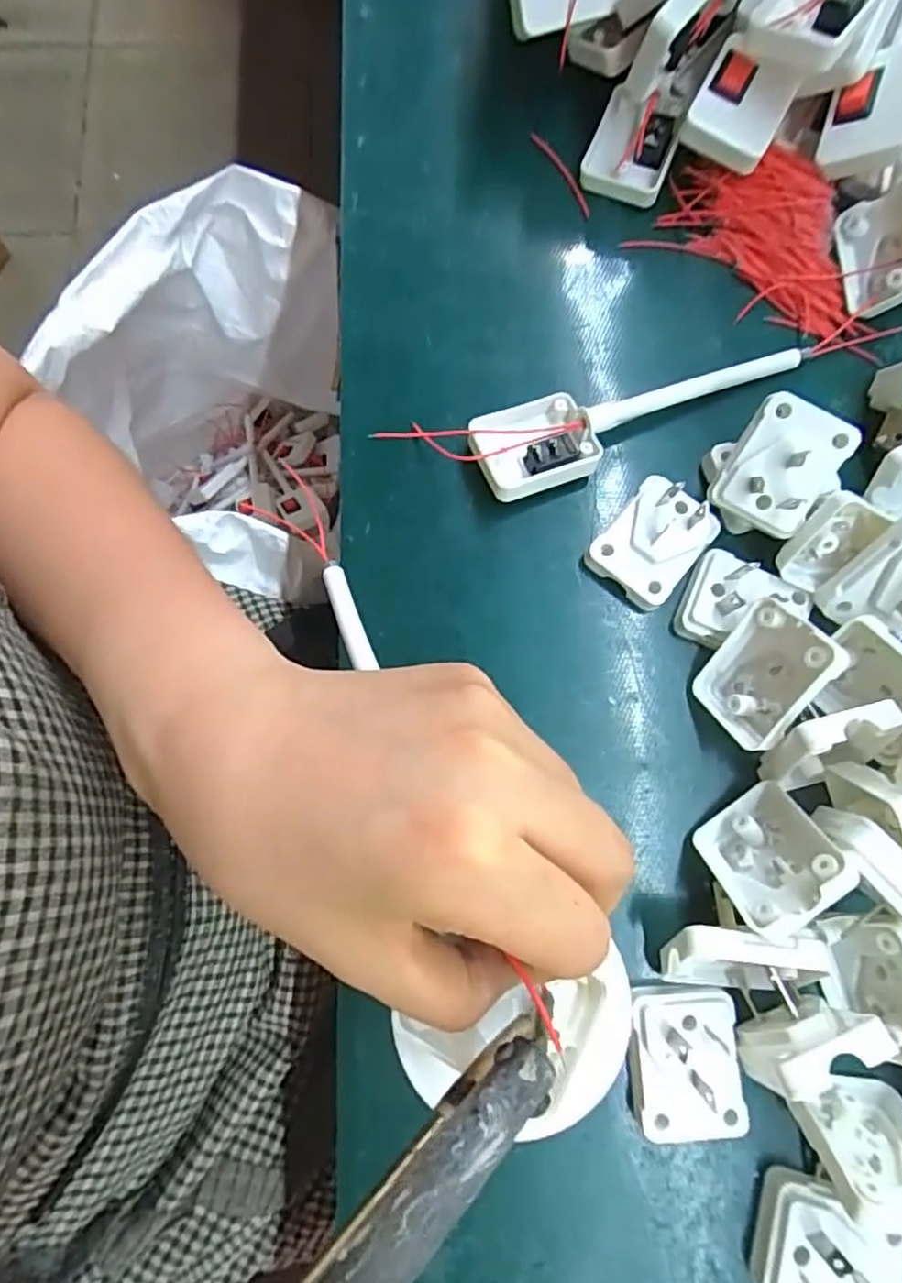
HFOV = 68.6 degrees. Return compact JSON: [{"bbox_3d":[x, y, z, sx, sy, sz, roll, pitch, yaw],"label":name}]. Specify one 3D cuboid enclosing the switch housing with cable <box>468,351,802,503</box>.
[{"bbox_3d":[0.080,-0.101,0.283,0.147,0.018,0.041,-23,80,-5],"label":"switch housing with cable"}]

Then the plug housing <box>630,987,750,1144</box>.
[{"bbox_3d":[0.083,0.149,0.235,0.037,0.014,0.048,-1,79,-1],"label":"plug housing"}]

